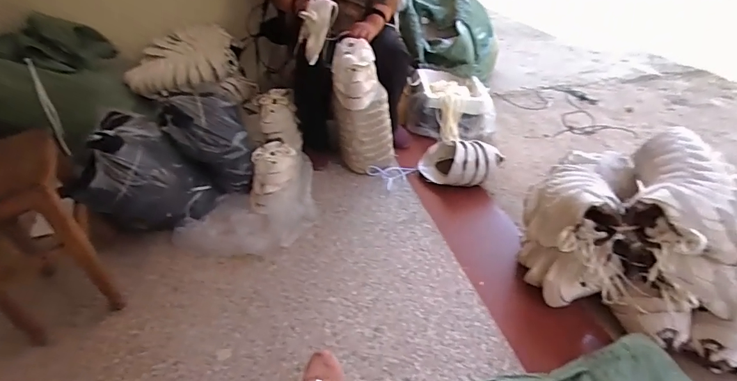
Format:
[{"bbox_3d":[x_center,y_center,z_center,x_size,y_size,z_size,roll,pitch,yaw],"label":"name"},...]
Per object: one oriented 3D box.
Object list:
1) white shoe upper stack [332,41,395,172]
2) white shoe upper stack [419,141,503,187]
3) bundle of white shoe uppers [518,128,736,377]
[{"bbox_3d":[-0.021,-0.278,1.418,0.187,0.422,0.158,-6,36,1],"label":"white shoe upper stack"},{"bbox_3d":[0.297,-0.094,1.400,0.273,0.110,0.149,13,41,24],"label":"white shoe upper stack"},{"bbox_3d":[0.640,0.096,0.938,0.535,0.320,0.353,14,42,24],"label":"bundle of white shoe uppers"}]

